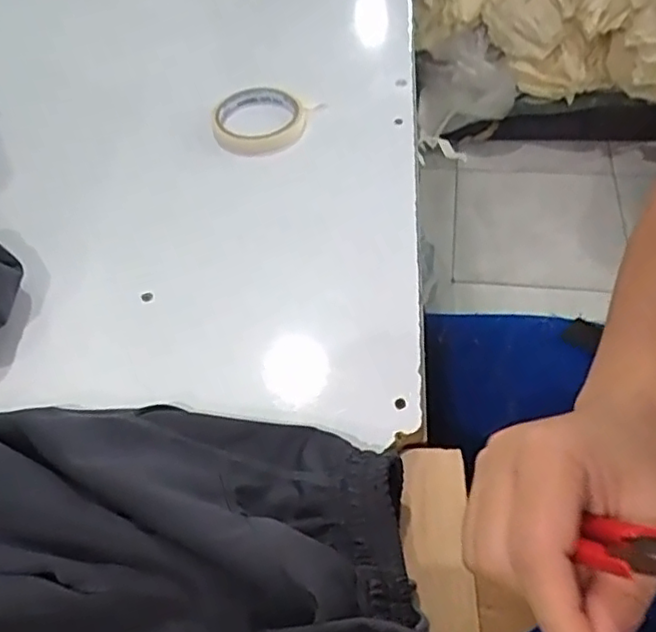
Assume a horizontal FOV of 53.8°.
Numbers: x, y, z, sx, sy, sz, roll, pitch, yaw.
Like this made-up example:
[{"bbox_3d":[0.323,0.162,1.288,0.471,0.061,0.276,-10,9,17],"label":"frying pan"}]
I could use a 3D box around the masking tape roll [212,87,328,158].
[{"bbox_3d":[-0.068,-0.196,0.646,0.095,0.027,0.095,-2,52,3],"label":"masking tape roll"}]

